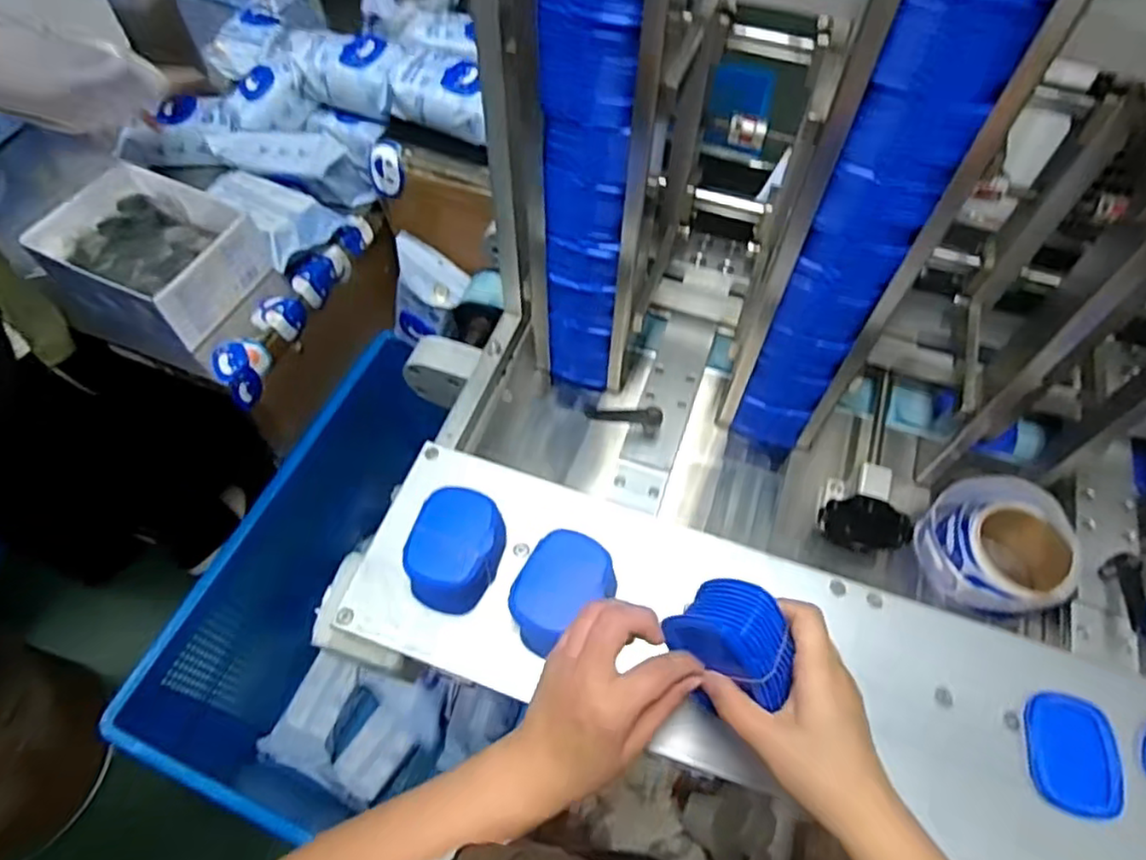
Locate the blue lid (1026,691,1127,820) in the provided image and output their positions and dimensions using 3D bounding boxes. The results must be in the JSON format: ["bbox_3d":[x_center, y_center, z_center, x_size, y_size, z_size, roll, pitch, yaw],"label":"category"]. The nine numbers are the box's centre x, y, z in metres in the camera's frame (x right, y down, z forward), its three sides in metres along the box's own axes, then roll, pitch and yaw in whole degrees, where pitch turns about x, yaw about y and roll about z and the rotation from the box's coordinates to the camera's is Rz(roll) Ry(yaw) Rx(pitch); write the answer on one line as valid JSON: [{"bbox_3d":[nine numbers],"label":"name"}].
[{"bbox_3d":[0.372,0.240,0.506,0.061,0.012,0.080,9,59,4],"label":"blue lid"}]

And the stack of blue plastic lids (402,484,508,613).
[{"bbox_3d":[-0.095,0.100,0.551,0.064,0.060,0.089,14,60,7],"label":"stack of blue plastic lids"}]

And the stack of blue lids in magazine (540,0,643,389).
[{"bbox_3d":[0.009,-0.202,0.537,0.064,0.457,0.074,2,59,0],"label":"stack of blue lids in magazine"}]

